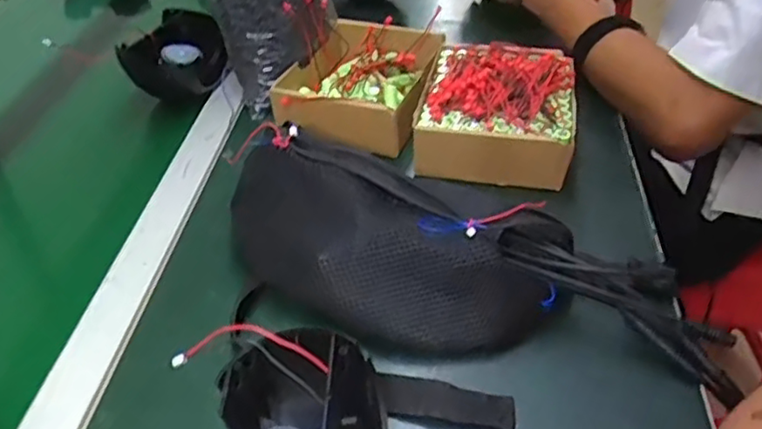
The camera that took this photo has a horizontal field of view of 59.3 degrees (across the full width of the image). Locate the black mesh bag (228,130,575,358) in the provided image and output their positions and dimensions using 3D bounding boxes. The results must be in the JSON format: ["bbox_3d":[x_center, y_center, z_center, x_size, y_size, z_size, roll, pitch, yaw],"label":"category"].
[{"bbox_3d":[-0.002,0.023,0.489,0.257,0.083,0.114,15,43,20],"label":"black mesh bag"}]

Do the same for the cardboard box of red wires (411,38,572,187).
[{"bbox_3d":[0.107,-0.098,0.608,0.136,0.083,0.127,9,41,13],"label":"cardboard box of red wires"}]

